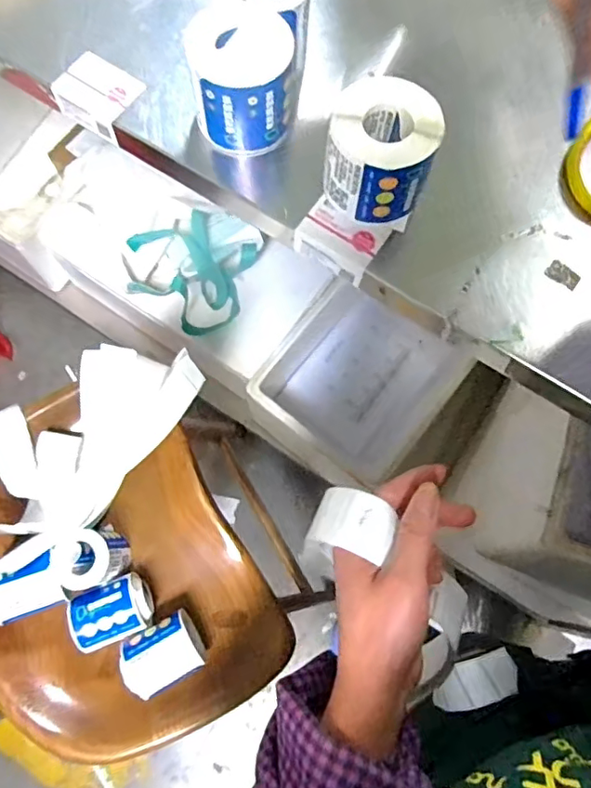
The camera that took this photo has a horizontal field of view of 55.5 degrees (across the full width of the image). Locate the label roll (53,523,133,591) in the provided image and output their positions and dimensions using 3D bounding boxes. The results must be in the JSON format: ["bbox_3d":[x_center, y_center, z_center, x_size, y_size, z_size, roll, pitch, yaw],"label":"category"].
[{"bbox_3d":[-0.206,0.166,0.571,0.060,0.061,0.057,0,74,-1],"label":"label roll"}]

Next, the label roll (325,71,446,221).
[{"bbox_3d":[0.061,-0.170,0.393,0.069,0.061,0.072,0,74,-1],"label":"label roll"}]

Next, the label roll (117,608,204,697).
[{"bbox_3d":[-0.130,0.255,0.551,0.071,0.049,0.061,-25,76,-8],"label":"label roll"}]

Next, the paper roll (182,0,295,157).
[{"bbox_3d":[-0.040,-0.236,0.422,0.073,0.062,0.080,0,74,-1],"label":"paper roll"}]

